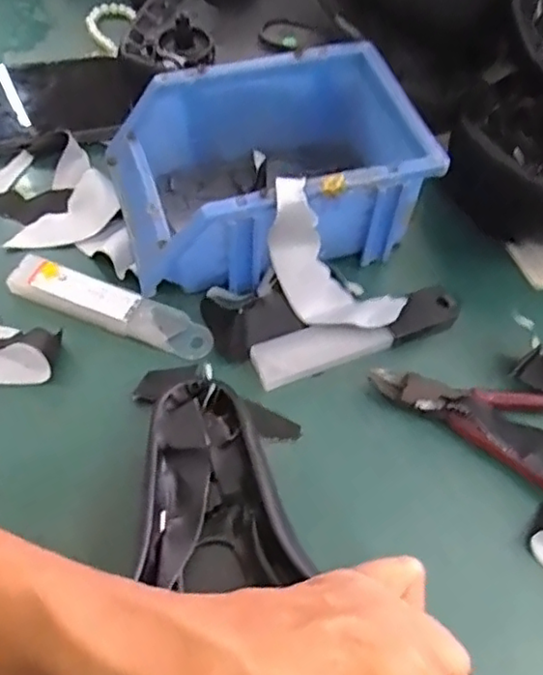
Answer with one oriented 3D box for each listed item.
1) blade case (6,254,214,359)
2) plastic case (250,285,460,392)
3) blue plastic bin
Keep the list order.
[{"bbox_3d":[-0.095,-0.018,0.374,0.125,0.014,0.028,21,59,10],"label":"blade case"},{"bbox_3d":[0.051,-0.002,0.371,0.126,0.013,0.027,-18,61,-13],"label":"plastic case"},{"bbox_3d":[-0.005,-0.103,0.394,0.174,0.074,0.120,-16,60,-12],"label":"blue plastic bin"}]

